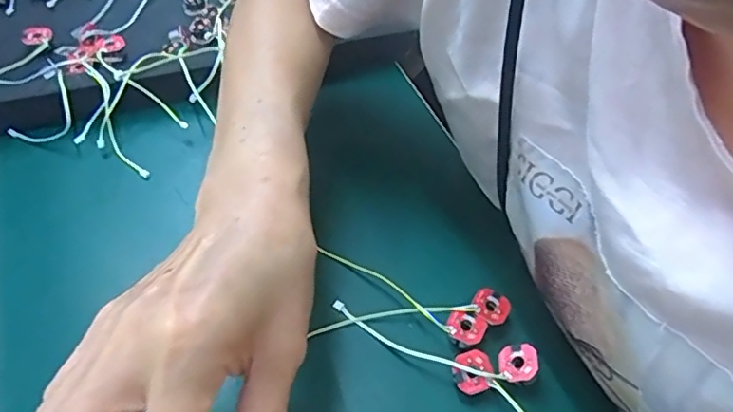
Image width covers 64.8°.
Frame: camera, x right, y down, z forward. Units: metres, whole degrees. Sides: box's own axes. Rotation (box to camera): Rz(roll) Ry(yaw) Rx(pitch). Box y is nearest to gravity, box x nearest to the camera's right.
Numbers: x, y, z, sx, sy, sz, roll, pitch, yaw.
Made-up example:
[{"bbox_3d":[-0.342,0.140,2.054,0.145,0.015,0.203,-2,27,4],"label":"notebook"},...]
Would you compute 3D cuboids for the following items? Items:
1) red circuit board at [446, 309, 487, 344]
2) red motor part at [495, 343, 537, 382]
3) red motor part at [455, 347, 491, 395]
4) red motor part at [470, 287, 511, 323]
[{"bbox_3d":[0.052,0.061,0.300,0.019,0.004,0.019,25,55,16],"label":"red circuit board"},{"bbox_3d":[0.076,0.079,0.290,0.017,0.010,0.020,0,53,-3],"label":"red motor part"},{"bbox_3d":[0.052,0.081,0.284,0.017,0.004,0.020,-2,53,-4],"label":"red motor part"},{"bbox_3d":[0.066,0.054,0.310,0.020,0.004,0.020,3,49,-4],"label":"red motor part"}]

